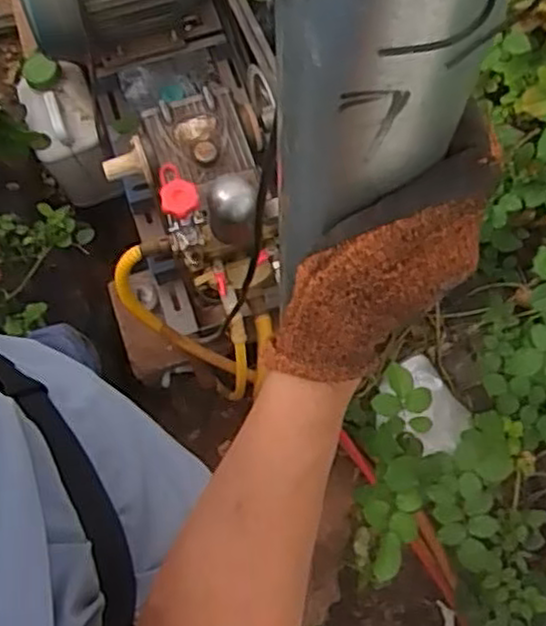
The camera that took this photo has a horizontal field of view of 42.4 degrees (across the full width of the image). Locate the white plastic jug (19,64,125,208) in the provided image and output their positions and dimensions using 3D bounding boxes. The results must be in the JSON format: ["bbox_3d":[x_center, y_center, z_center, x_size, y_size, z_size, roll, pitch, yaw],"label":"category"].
[{"bbox_3d":[-0.406,-0.354,1.425,0.133,0.220,0.199,-21,73,-6],"label":"white plastic jug"}]

